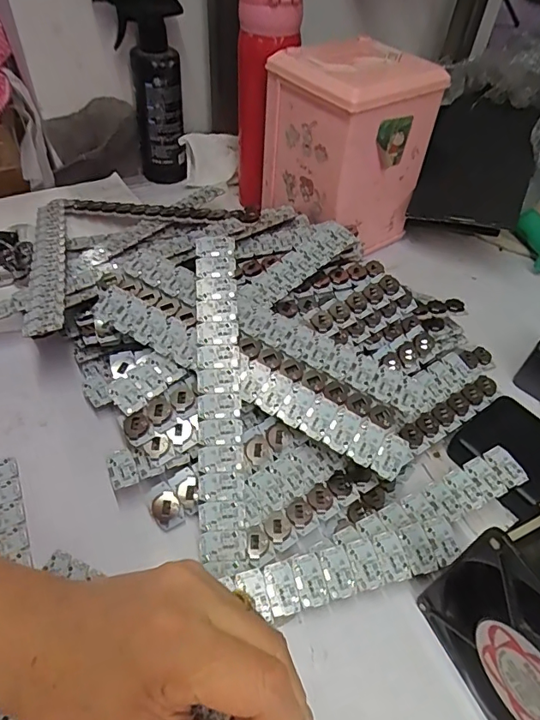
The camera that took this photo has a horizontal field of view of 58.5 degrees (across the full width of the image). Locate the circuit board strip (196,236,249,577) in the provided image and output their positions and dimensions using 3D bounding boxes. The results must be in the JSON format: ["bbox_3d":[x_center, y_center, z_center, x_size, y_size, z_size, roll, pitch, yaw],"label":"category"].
[{"bbox_3d":[-0.036,0.020,0.341,0.029,0.005,0.237,-1,71,-6],"label":"circuit board strip"}]

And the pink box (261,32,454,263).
[{"bbox_3d":[0.078,-0.212,0.494,0.135,0.165,0.115,-22,54,-22],"label":"pink box"}]

